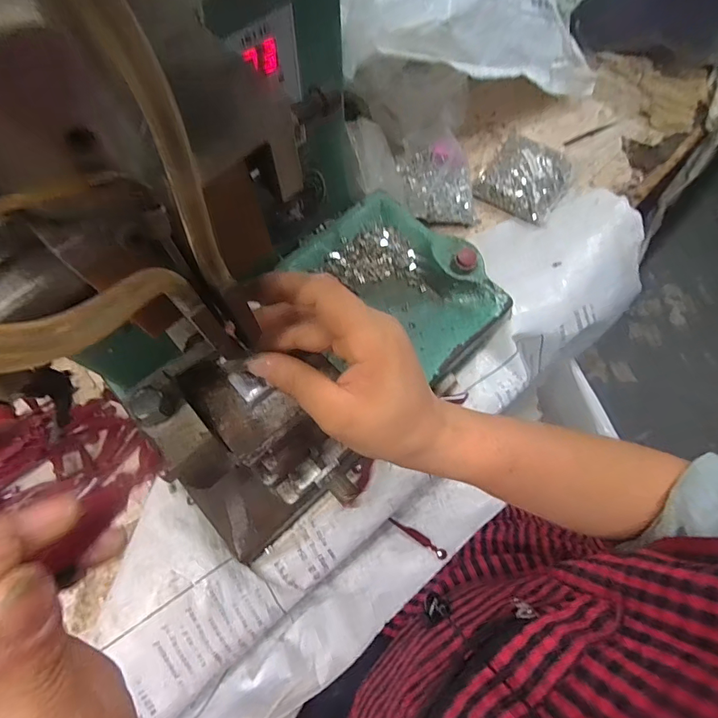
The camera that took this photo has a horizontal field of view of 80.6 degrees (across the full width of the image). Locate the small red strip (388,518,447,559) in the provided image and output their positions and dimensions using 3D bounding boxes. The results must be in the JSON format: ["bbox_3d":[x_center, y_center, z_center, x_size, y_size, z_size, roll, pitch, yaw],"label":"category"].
[{"bbox_3d":[0.066,0.202,0.483,0.086,0.009,0.011,16,64,50],"label":"small red strip"}]

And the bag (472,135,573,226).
[{"bbox_3d":[0.210,-0.228,0.536,0.101,0.038,0.104,32,73,11],"label":"bag"}]

